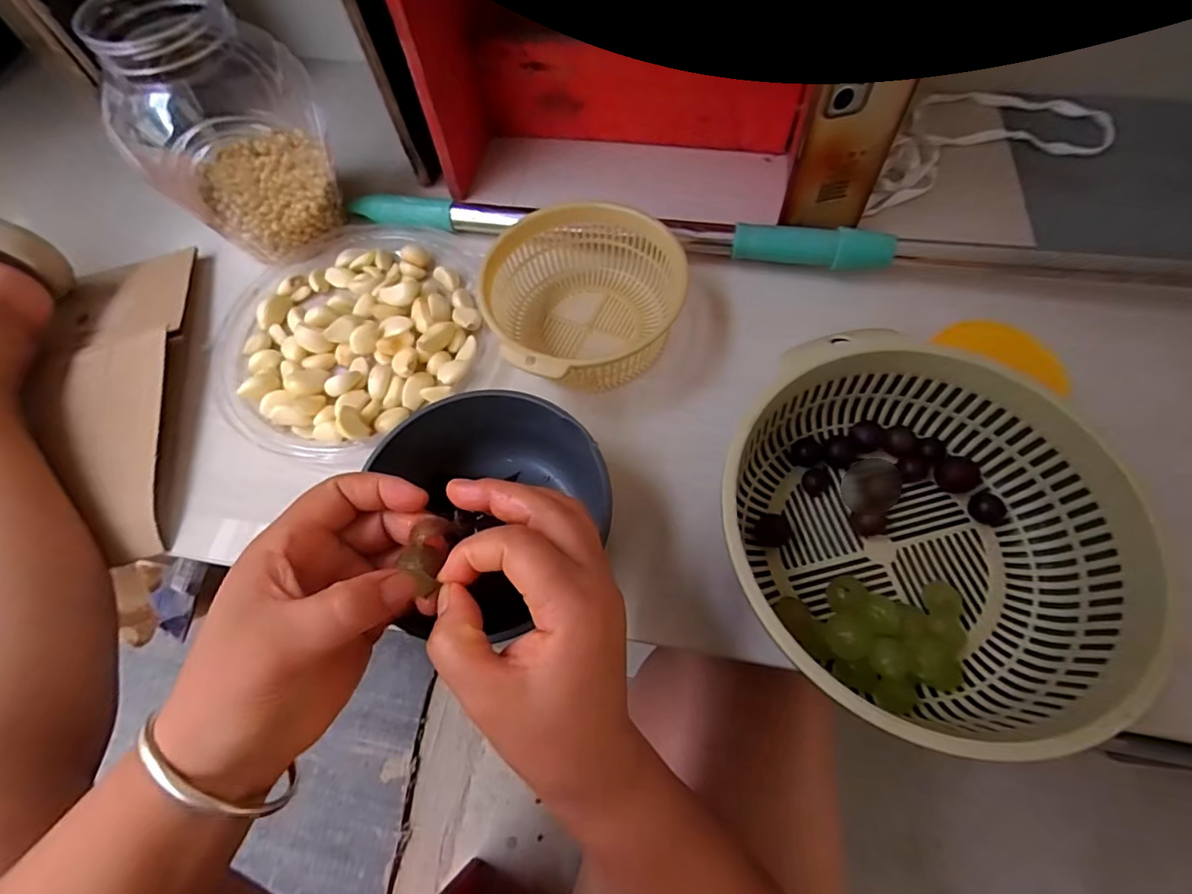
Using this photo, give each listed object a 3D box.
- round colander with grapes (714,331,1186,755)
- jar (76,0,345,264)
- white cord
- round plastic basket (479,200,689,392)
[{"bbox_3d":[0.185,0.052,0.322,0.219,0.082,0.220,-1,65,2],"label":"round colander with grapes"},{"bbox_3d":[-0.298,-0.259,0.434,0.122,0.163,0.140,41,72,19],"label":"jar"},{"bbox_3d":[0.360,-0.310,0.516,0.257,0.014,0.127,-16,65,-5],"label":"white cord"},{"bbox_3d":[-0.019,-0.110,0.411,0.134,0.070,0.145,-1,65,2],"label":"round plastic basket"}]

